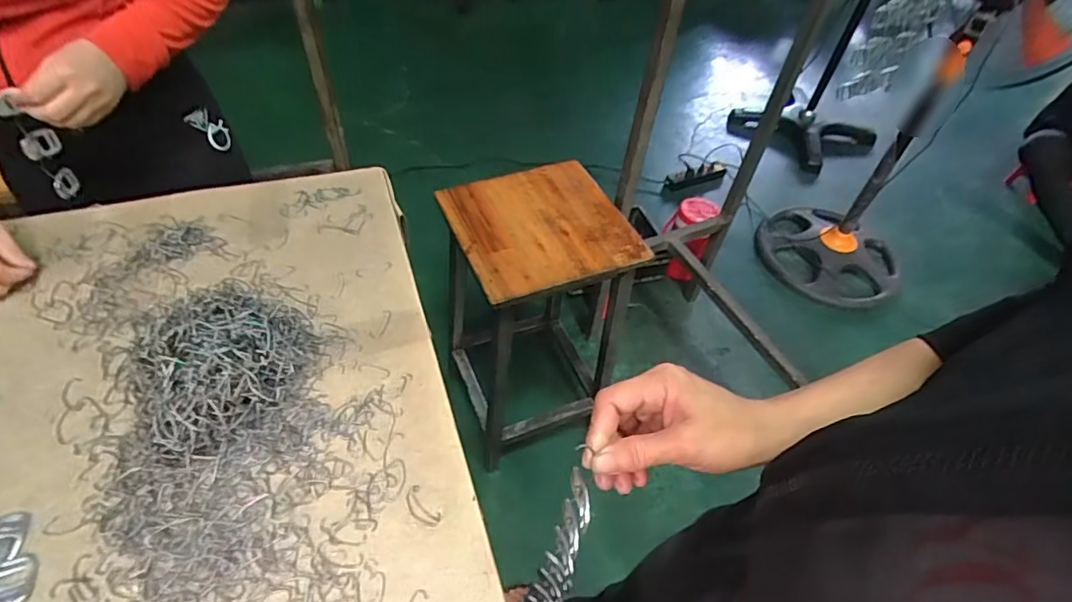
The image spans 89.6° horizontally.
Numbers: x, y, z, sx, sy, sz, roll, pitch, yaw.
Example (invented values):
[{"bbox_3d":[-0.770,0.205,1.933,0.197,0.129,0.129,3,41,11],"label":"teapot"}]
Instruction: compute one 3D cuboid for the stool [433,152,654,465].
[{"bbox_3d":[-0.008,0.023,1.222,0.342,0.612,0.380,-13,52,-15],"label":"stool"}]

